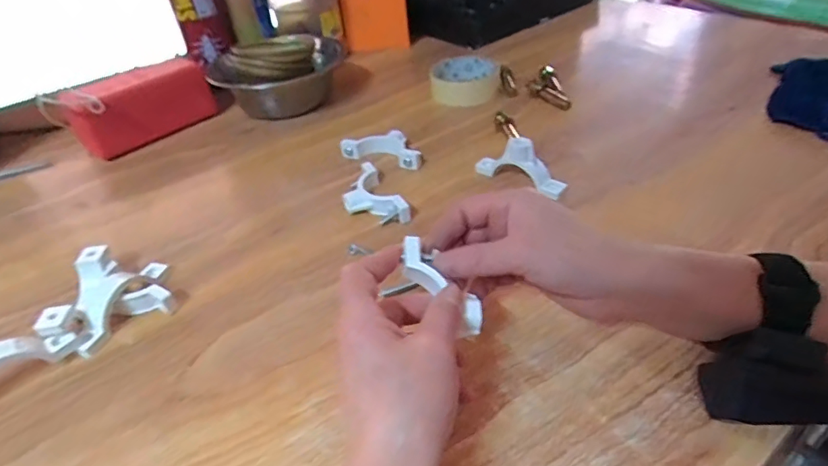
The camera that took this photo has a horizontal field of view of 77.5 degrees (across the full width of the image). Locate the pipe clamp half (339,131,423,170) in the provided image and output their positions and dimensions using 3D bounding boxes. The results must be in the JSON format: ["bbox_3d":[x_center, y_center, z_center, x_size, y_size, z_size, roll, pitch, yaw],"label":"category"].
[{"bbox_3d":[-0.031,-0.091,0.537,0.091,0.021,0.041,14,43,25],"label":"pipe clamp half"}]

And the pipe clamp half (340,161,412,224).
[{"bbox_3d":[-0.041,-0.034,0.469,0.044,0.020,0.089,-20,40,-16],"label":"pipe clamp half"}]

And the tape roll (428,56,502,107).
[{"bbox_3d":[0.062,-0.196,0.652,0.087,0.031,0.087,-5,38,4],"label":"tape roll"}]

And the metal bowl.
[{"bbox_3d":[-0.174,-0.205,0.669,0.159,0.080,0.145,-4,38,4],"label":"metal bowl"}]

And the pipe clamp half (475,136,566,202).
[{"bbox_3d":[0.095,-0.065,0.467,0.086,0.048,0.017,25,48,35],"label":"pipe clamp half"}]

